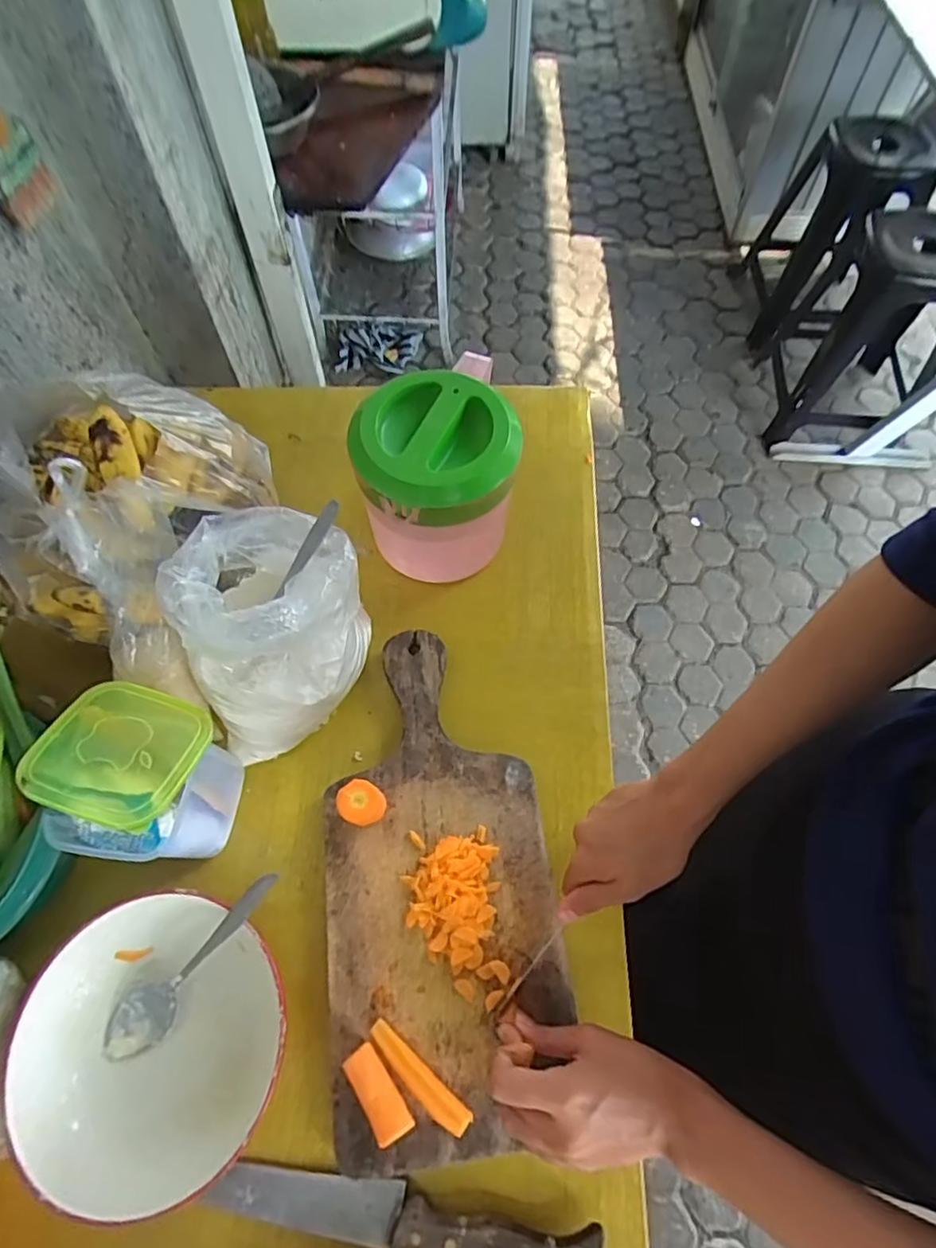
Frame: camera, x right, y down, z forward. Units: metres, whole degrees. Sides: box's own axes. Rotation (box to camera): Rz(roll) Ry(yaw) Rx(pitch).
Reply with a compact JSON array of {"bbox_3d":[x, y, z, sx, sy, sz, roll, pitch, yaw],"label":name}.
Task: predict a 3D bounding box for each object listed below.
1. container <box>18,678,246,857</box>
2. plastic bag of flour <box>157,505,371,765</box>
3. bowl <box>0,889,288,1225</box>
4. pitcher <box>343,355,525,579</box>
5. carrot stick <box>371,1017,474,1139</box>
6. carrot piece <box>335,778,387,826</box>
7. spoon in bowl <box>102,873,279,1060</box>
[{"bbox_3d":[-0.228,0.114,0.448,0.093,0.137,0.108,11,65,4],"label":"container"},{"bbox_3d":[-0.140,0.009,0.475,0.116,0.176,0.137,-7,65,-4],"label":"plastic bag of flour"},{"bbox_3d":[-0.209,0.280,0.413,0.167,0.053,0.177,0,64,-1],"label":"bowl"},{"bbox_3d":[-0.023,-0.139,0.553,0.115,0.151,0.161,2,64,0],"label":"pitcher"},{"bbox_3d":[-0.032,0.298,0.406,0.083,0.010,0.018,39,70,16],"label":"carrot stick"},{"bbox_3d":[-0.078,0.136,0.460,0.030,0.052,0.029,0,64,-1],"label":"carrot piece"},{"bbox_3d":[-0.191,0.233,0.424,0.037,0.019,0.166,43,96,18],"label":"spoon in bowl"}]

